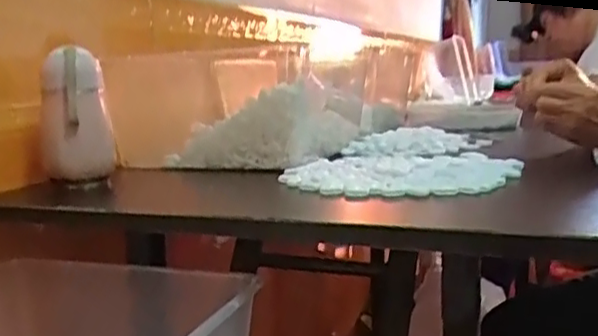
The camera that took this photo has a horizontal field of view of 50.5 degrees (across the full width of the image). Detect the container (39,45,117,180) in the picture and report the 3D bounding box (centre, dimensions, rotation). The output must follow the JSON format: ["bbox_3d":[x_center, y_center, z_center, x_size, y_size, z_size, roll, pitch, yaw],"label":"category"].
[{"bbox_3d":[-0.245,-0.054,0.704,0.054,0.152,0.059,4,10,32],"label":"container"}]

